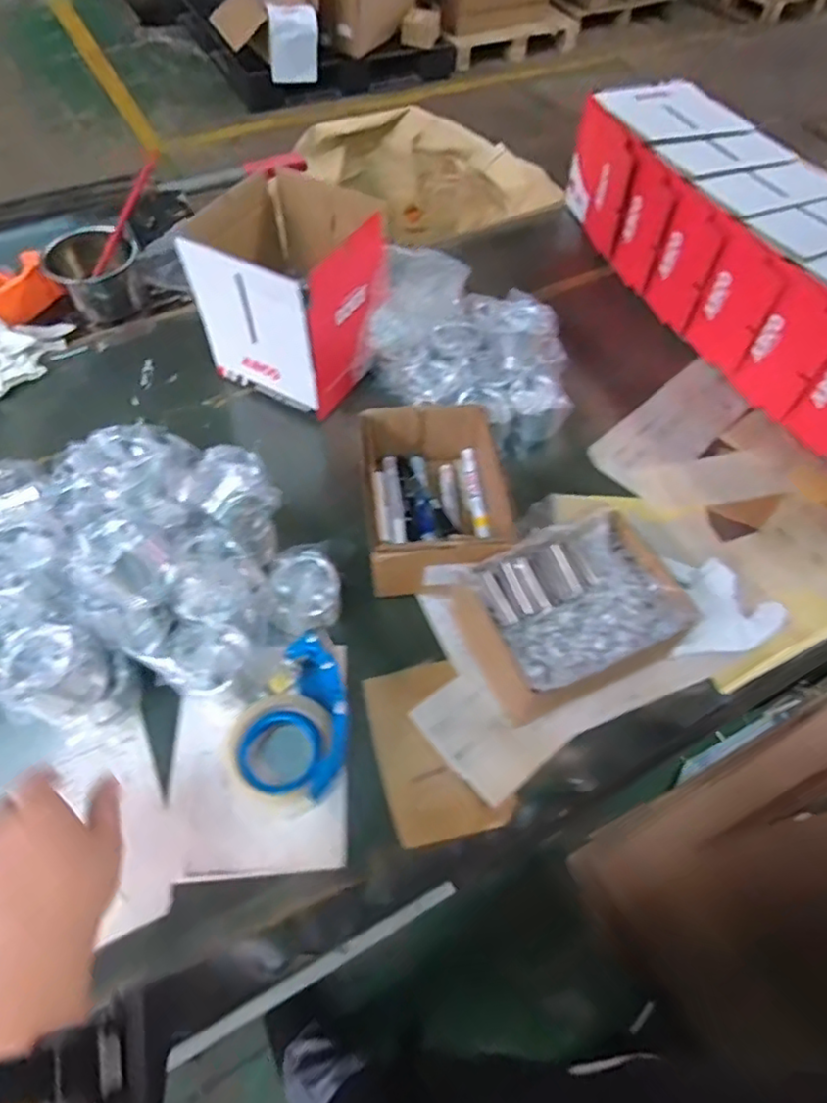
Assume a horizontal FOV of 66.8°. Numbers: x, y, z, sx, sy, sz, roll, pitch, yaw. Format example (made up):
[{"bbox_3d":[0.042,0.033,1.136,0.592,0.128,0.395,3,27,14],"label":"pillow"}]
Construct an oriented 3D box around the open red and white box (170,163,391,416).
[{"bbox_3d":[-0.145,-0.334,0.811,0.183,0.184,0.207,27,60,15],"label":"open red and white box"}]

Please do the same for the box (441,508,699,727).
[{"bbox_3d":[0.157,0.065,0.639,0.201,0.084,0.165,-19,60,-14],"label":"box"}]

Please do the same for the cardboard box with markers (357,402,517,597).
[{"bbox_3d":[0.023,-0.059,0.713,0.148,0.088,0.207,-3,58,-4],"label":"cardboard box with markers"}]

